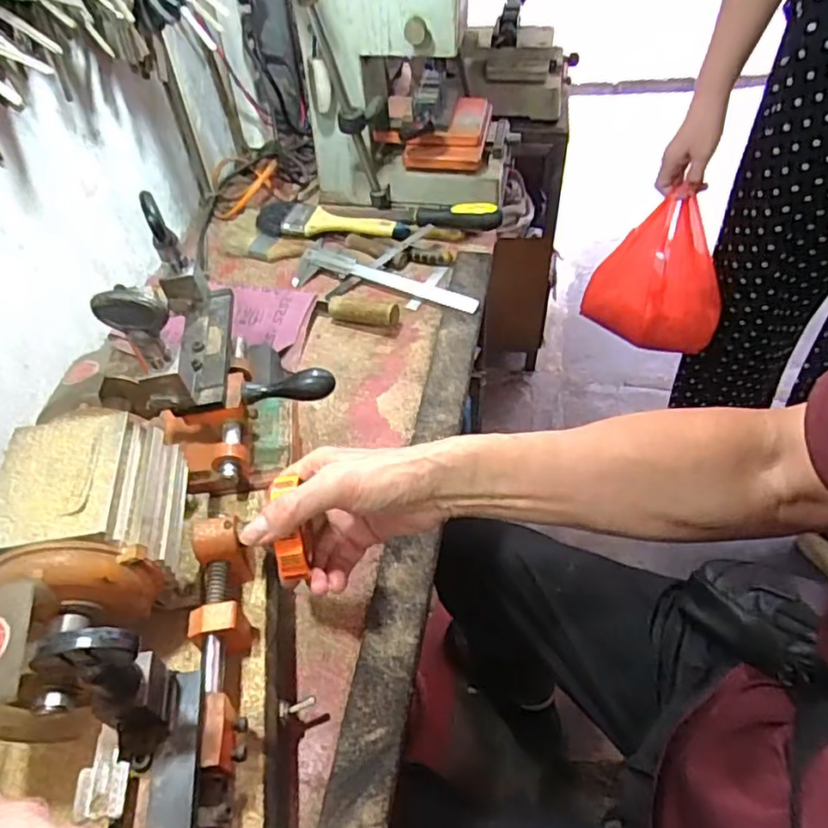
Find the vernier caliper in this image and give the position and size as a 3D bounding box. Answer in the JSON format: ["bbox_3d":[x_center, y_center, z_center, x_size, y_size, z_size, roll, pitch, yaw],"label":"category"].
[{"bbox_3d":[-0.037,-0.151,0.717,0.229,0.012,0.062,21,53,20],"label":"vernier caliper"}]

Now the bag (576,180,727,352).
[{"bbox_3d":[0.366,-0.205,0.916,0.193,0.221,0.081,7,49,9],"label":"bag"}]

